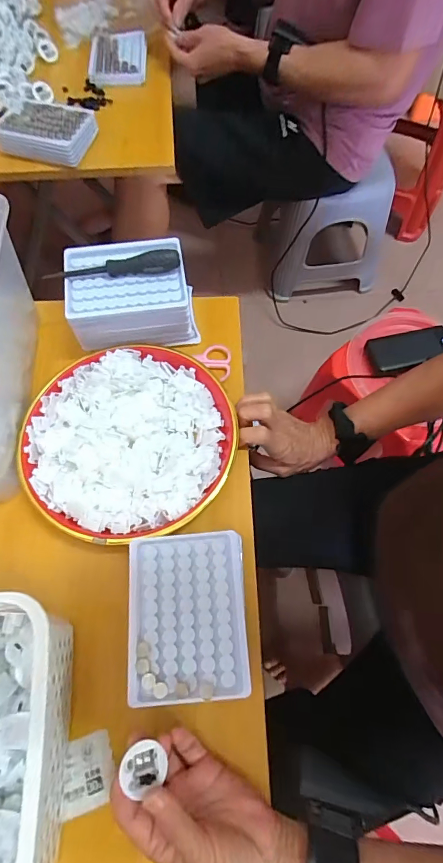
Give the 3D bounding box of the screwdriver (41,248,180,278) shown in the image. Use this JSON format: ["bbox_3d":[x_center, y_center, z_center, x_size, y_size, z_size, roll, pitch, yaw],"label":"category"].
[{"bbox_3d":[-0.120,-0.181,0.445,0.145,0.020,0.018,-6,67,-4],"label":"screwdriver"}]

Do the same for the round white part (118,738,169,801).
[{"bbox_3d":[-0.055,0.231,0.284,0.029,0.013,0.029,11,62,-22],"label":"round white part"}]

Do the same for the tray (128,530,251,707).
[{"bbox_3d":[-0.029,0.154,0.348,0.098,0.013,0.128,-3,67,-2],"label":"tray"}]

